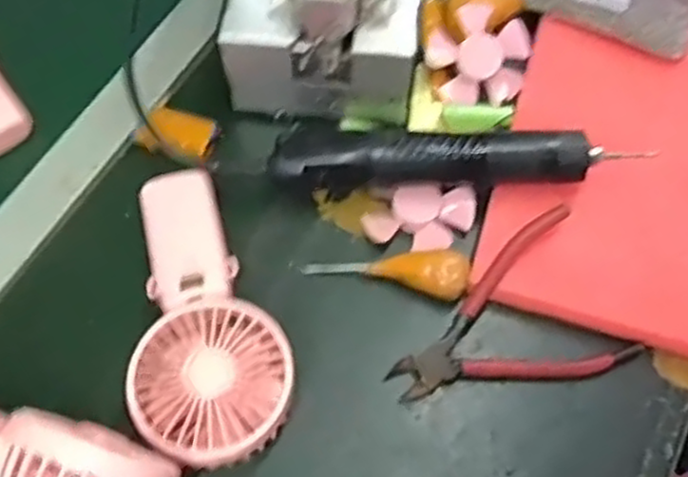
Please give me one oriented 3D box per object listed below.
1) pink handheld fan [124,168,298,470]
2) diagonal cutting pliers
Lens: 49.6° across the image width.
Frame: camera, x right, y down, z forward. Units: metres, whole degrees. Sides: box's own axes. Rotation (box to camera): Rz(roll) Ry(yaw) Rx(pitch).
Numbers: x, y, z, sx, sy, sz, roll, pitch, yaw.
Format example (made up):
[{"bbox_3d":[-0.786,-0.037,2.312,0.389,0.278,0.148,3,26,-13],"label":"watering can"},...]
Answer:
[{"bbox_3d":[-0.090,0.043,0.445,0.088,0.051,0.188,-20,68,-8],"label":"pink handheld fan"},{"bbox_3d":[0.093,0.051,0.444,0.141,0.020,0.096,-22,66,-9],"label":"diagonal cutting pliers"}]

